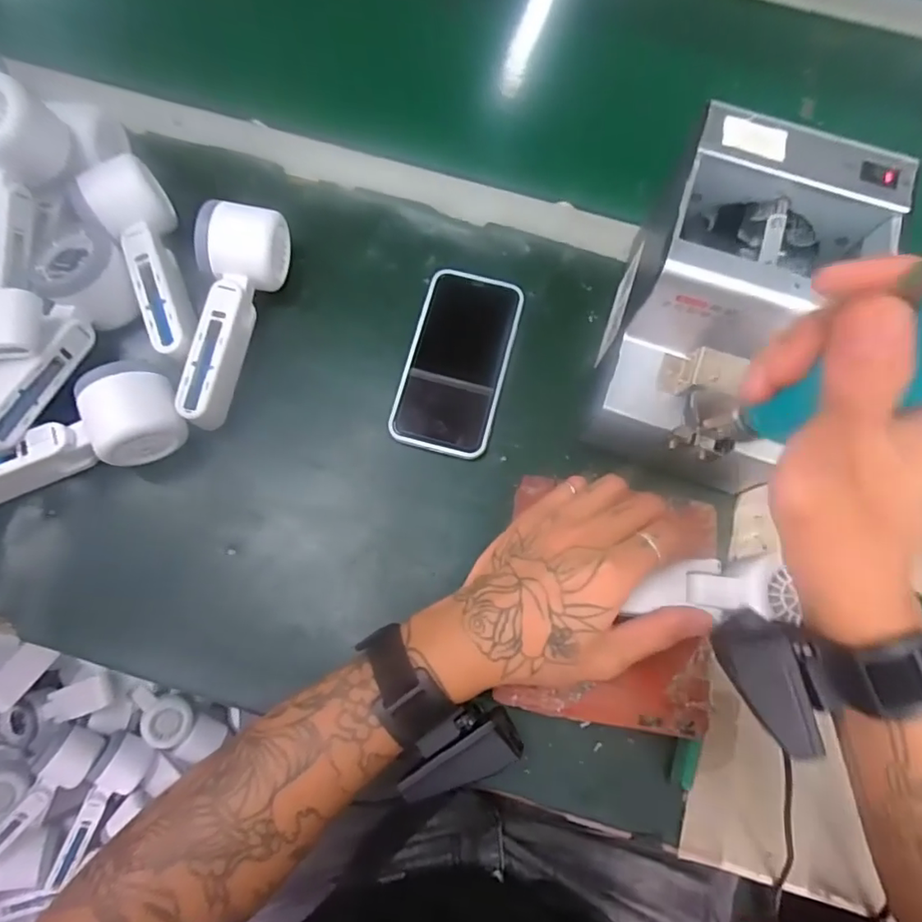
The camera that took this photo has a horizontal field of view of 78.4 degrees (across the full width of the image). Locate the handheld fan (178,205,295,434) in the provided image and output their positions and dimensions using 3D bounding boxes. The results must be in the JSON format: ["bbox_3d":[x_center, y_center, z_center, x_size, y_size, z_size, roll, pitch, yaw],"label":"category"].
[{"bbox_3d":[-0.168,-0.106,0.409,0.050,0.052,0.159,6,75,0],"label":"handheld fan"}]

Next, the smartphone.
[{"bbox_3d":[-0.002,-0.077,0.431,0.075,0.007,0.145,13,75,2],"label":"smartphone"}]

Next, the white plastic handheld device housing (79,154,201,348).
[{"bbox_3d":[-0.226,-0.148,0.413,0.052,0.041,0.163,-25,77,-8],"label":"white plastic handheld device housing"}]

